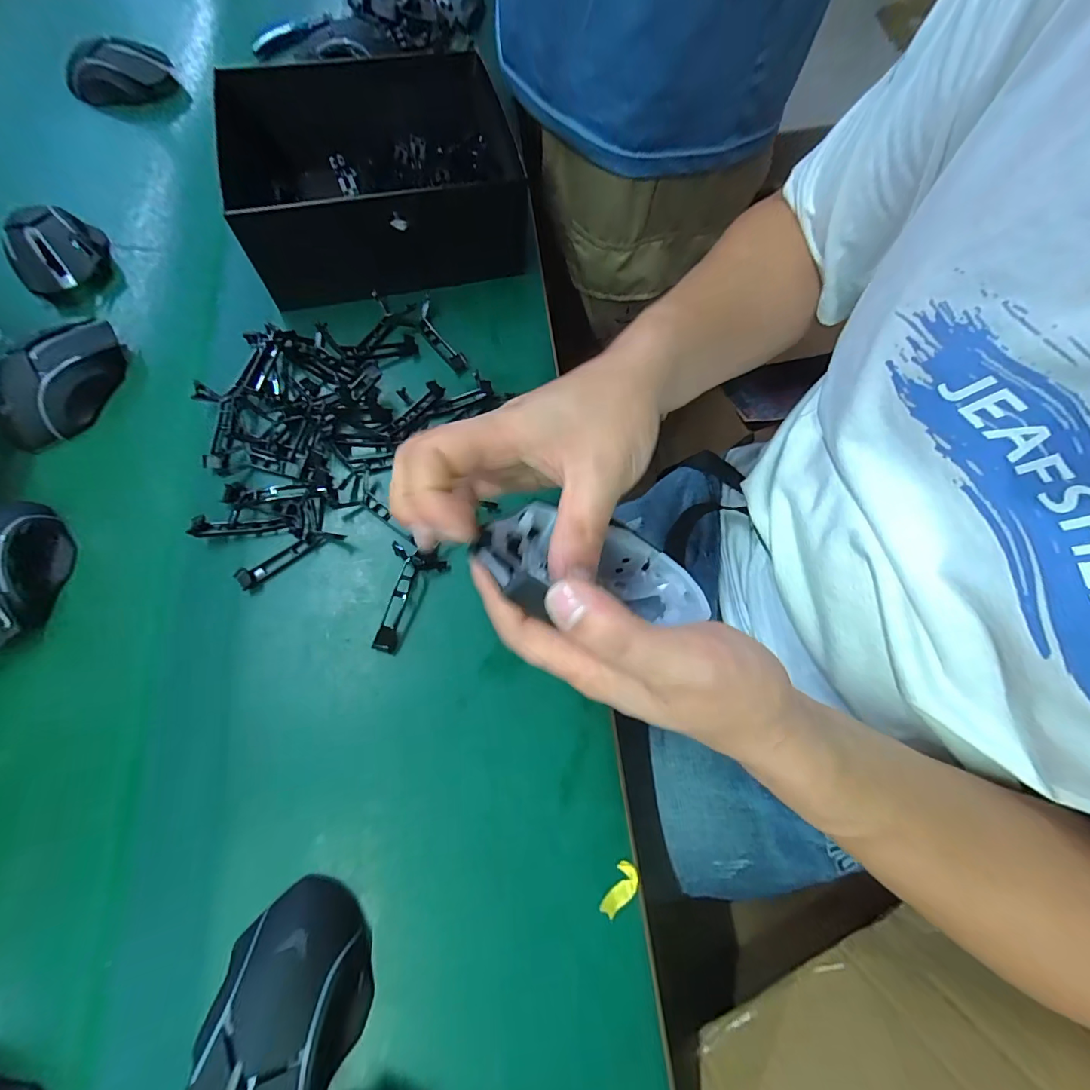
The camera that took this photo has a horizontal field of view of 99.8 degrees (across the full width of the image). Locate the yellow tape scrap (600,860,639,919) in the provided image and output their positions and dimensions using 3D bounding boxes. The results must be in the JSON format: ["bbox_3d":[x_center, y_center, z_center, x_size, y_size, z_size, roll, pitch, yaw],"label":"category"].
[{"bbox_3d":[0.046,0.208,0.277,0.015,0.005,0.029,31,73,10],"label":"yellow tape scrap"}]

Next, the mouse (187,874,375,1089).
[{"bbox_3d":[-0.135,0.247,0.235,0.074,0.038,0.115,8,70,2],"label":"mouse"}]

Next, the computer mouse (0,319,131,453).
[{"bbox_3d":[-0.391,-0.134,0.371,0.059,0.034,0.115,25,72,8],"label":"computer mouse"}]

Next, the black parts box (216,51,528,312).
[{"bbox_3d":[-0.148,-0.333,0.421,0.244,0.087,0.180,-13,71,-5],"label":"black parts box"}]

